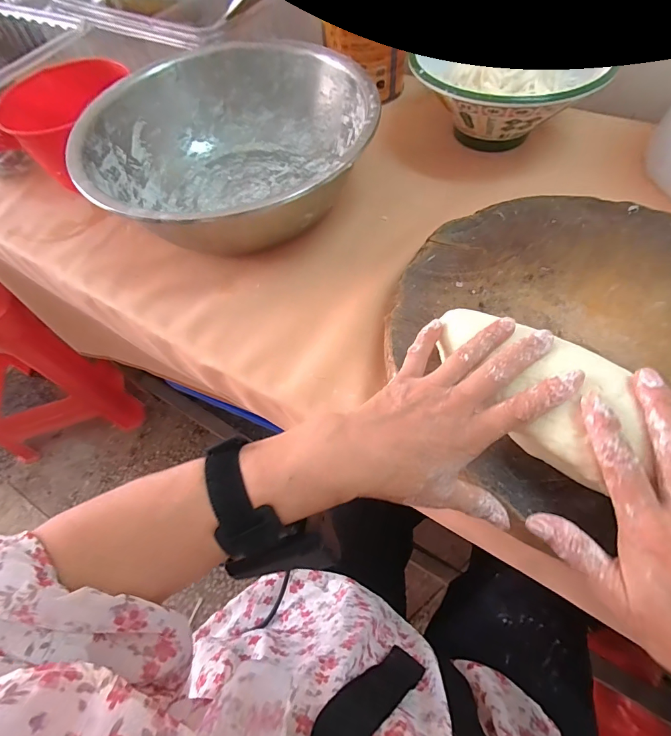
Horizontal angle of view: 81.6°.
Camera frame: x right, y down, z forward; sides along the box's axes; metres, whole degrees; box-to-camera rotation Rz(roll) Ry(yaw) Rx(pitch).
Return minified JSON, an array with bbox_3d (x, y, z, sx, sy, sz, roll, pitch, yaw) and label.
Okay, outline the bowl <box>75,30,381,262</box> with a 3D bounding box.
[{"bbox_3d":[-0.119,-0.263,0.478,0.327,0.102,0.324,-2,60,3],"label":"bowl"}]

